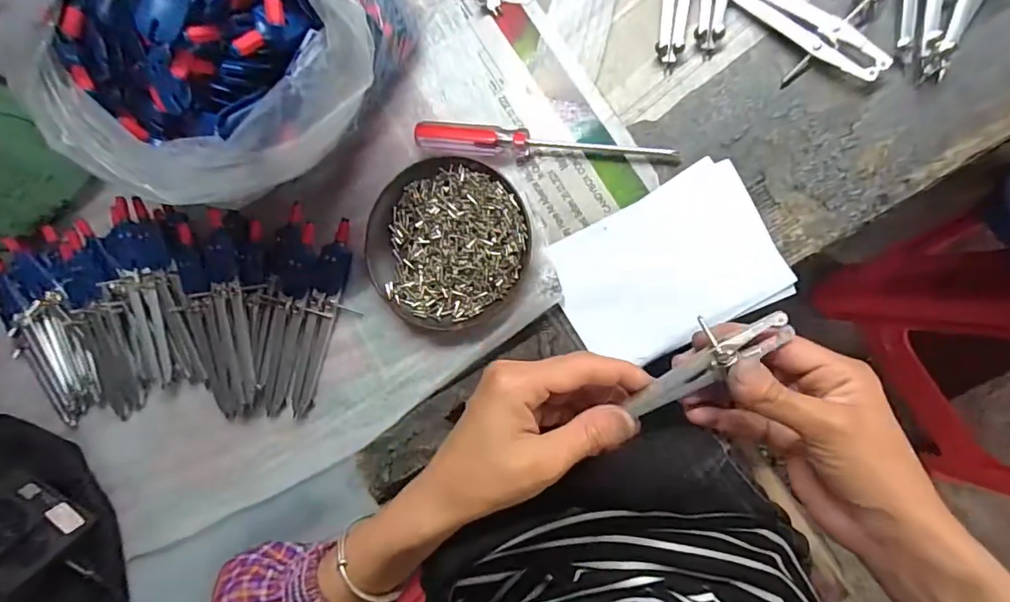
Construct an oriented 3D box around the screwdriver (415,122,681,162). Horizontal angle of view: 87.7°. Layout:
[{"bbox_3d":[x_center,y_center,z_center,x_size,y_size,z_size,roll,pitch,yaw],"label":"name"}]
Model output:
[{"bbox_3d":[0.024,-0.105,0.354,0.177,0.014,0.018,8,91,16],"label":"screwdriver"}]

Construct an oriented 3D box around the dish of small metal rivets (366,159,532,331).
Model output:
[{"bbox_3d":[-0.040,-0.040,0.368,0.114,0.018,0.113,0,89,16],"label":"dish of small metal rivets"}]

